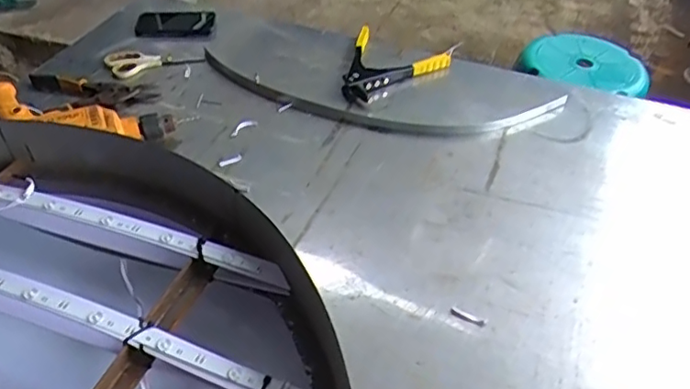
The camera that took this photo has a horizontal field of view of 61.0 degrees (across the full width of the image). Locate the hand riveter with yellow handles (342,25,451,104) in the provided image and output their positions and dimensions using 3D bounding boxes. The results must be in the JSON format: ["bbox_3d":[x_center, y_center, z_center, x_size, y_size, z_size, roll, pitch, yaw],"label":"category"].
[{"bbox_3d":[0.108,-0.247,1.157,0.202,0.035,0.273,6,43,7],"label":"hand riveter with yellow handles"}]

